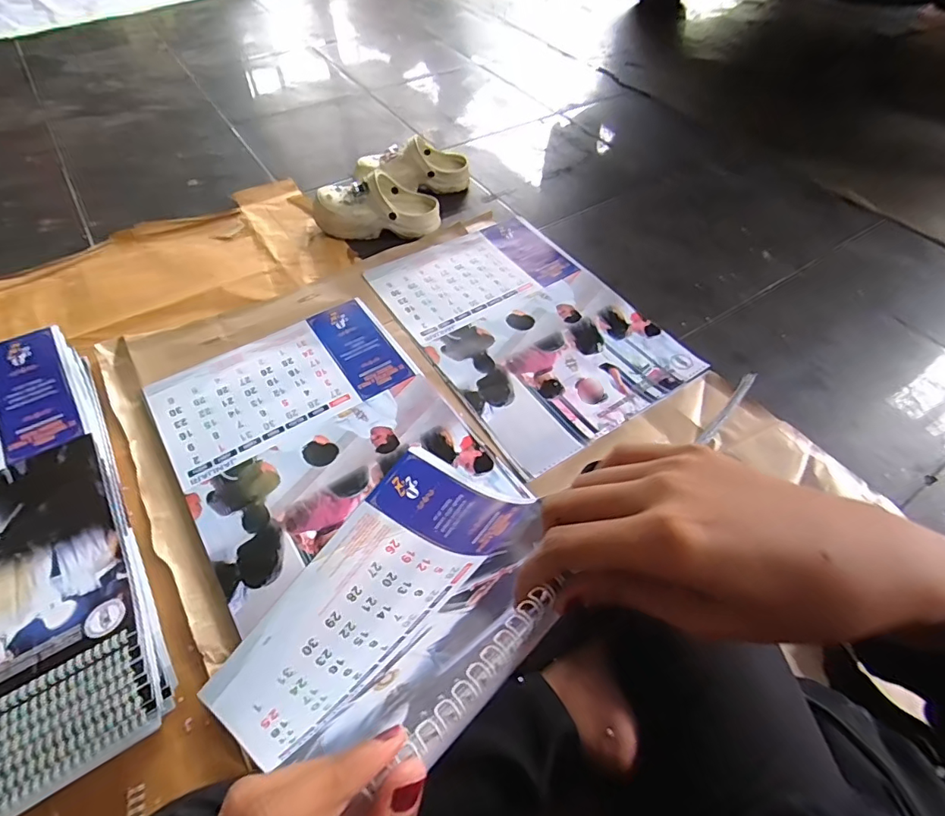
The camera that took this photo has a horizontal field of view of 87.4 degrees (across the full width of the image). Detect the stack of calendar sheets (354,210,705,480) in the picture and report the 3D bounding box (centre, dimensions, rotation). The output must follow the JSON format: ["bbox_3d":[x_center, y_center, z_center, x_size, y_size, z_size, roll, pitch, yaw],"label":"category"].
[{"bbox_3d":[0.091,-0.160,0.892,0.375,0.014,0.523,-27,60,-20],"label":"stack of calendar sheets"}]

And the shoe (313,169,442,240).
[{"bbox_3d":[-0.196,-0.412,1.012,0.253,0.092,0.106,-10,56,-9],"label":"shoe"}]

